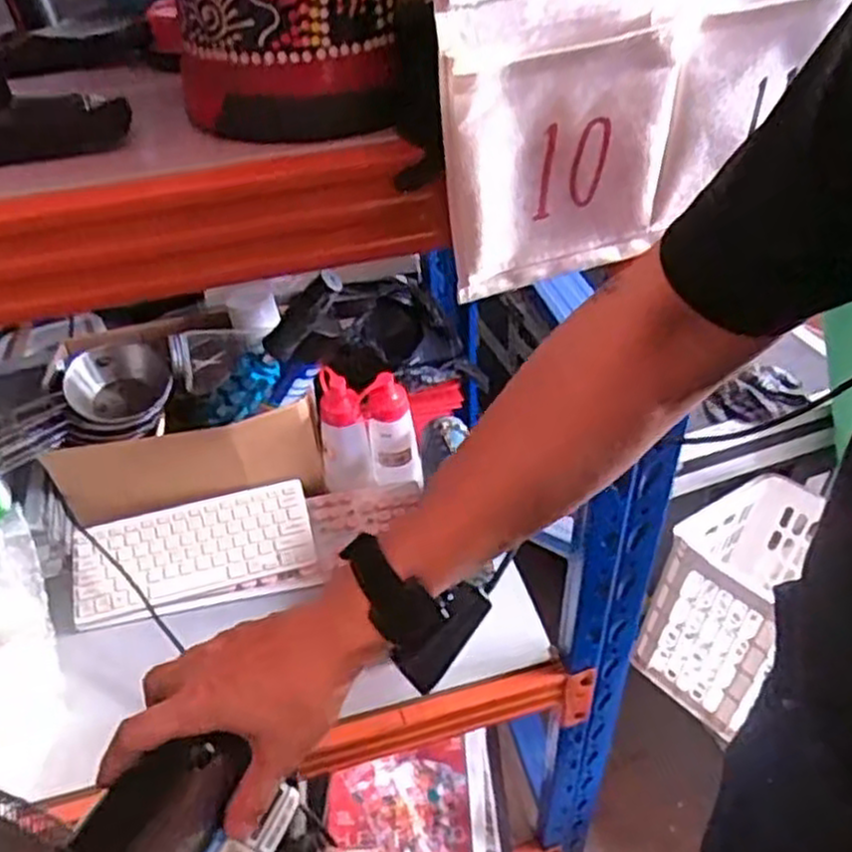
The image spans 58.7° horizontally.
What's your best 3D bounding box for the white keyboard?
[{"bbox_3d":[-0.291,0.153,0.948,0.289,0.019,0.123,-13,62,-11],"label":"white keyboard"}]

